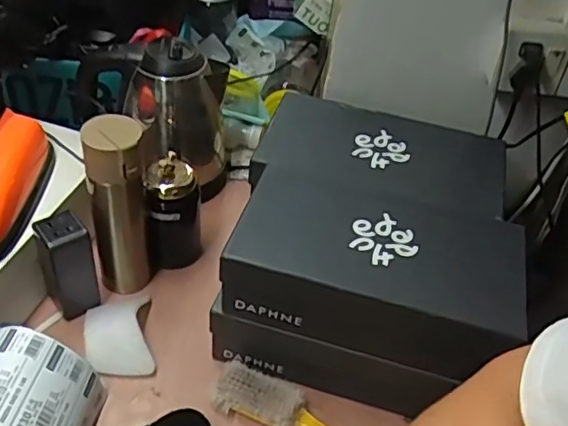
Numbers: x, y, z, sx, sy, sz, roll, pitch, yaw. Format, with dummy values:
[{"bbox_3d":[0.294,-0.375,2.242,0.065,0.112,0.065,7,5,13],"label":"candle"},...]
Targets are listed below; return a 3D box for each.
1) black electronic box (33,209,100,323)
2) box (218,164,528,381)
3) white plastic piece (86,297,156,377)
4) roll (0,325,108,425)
[{"bbox_3d":[-0.256,0.063,0.714,0.052,0.126,0.056,-21,50,-27],"label":"black electronic box"},{"bbox_3d":[0.097,0.059,0.653,0.294,0.096,0.179,14,44,6],"label":"box"},{"bbox_3d":[-0.194,0.143,0.712,0.078,0.037,0.106,-8,46,-16],"label":"white plastic piece"},{"bbox_3d":[-0.264,0.186,0.605,0.135,0.090,0.105,7,43,0],"label":"roll"}]

